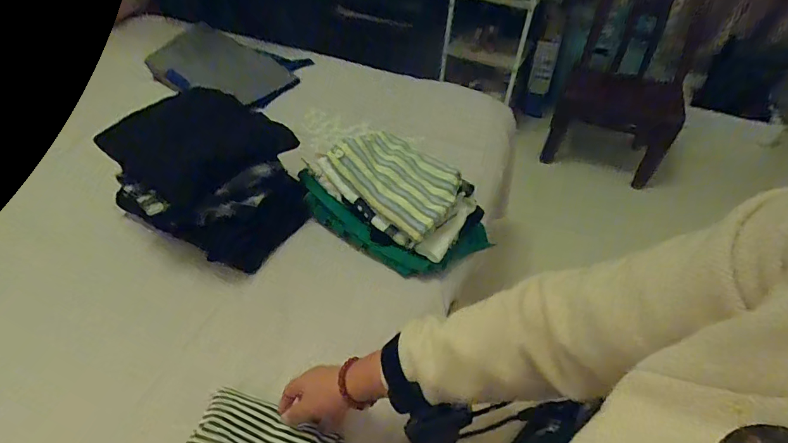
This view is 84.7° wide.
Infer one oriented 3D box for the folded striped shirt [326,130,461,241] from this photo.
[{"bbox_3d":[0.007,-0.078,0.732,0.133,0.050,0.229,-34,56,-30],"label":"folded striped shirt"}]

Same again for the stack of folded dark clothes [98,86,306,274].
[{"bbox_3d":[-0.289,-0.076,0.718,0.267,0.177,0.248,23,49,18],"label":"stack of folded dark clothes"}]

